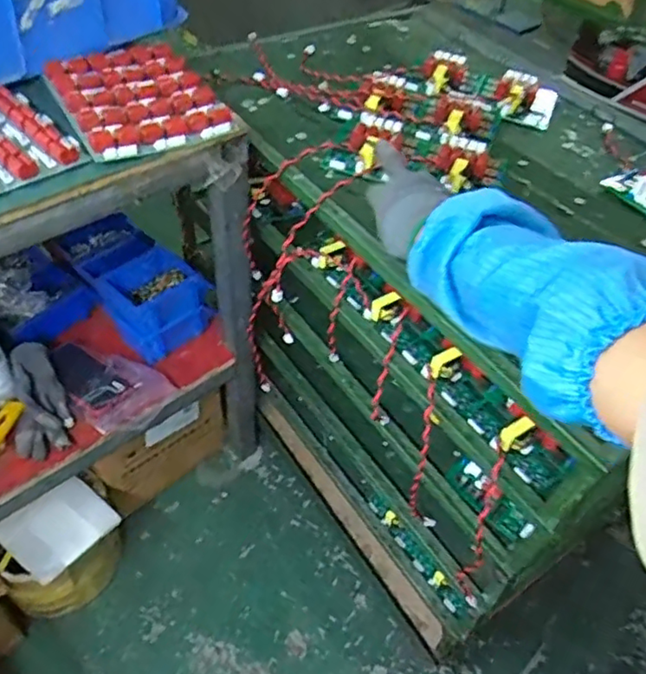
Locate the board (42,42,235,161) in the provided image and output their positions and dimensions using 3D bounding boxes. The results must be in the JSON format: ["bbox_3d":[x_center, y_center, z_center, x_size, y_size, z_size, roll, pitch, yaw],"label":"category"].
[{"bbox_3d":[-0.222,-0.287,0.713,0.161,0.026,0.225,-22,54,-24],"label":"board"}]

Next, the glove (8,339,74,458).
[{"bbox_3d":[-0.415,0.088,0.880,0.072,0.039,0.168,-13,72,-17],"label":"glove"}]

